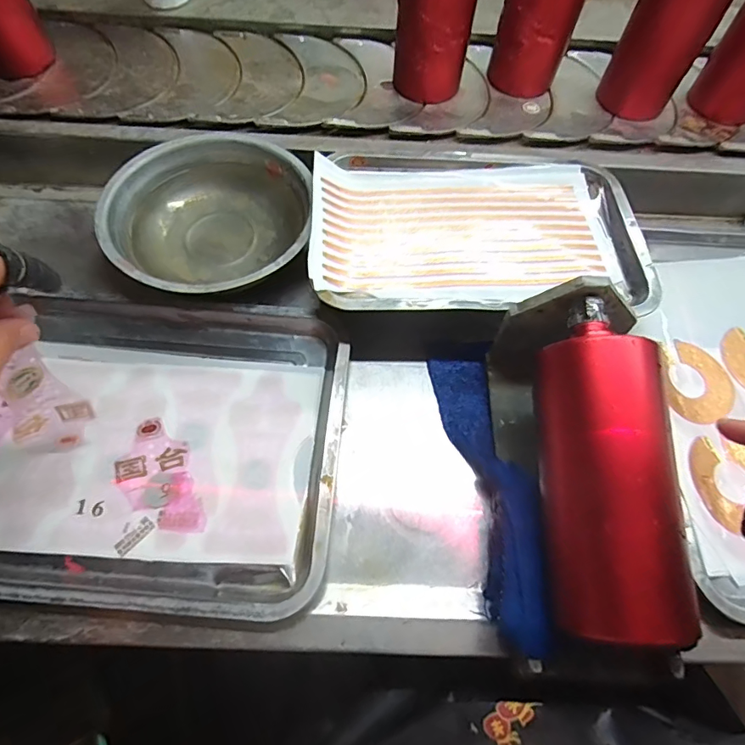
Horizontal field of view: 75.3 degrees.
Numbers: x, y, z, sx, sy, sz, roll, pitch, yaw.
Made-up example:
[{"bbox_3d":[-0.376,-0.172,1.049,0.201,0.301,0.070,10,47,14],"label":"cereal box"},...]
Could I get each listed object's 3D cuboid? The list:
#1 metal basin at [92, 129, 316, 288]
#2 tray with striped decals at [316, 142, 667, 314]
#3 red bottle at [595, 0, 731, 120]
[{"bbox_3d":[-0.160,-0.150,0.475,0.184,0.049,0.197,0,66,1],"label":"metal basin"},{"bbox_3d":[0.098,-0.141,0.453,0.298,0.028,0.217,-1,66,1],"label":"tray with striped decals"},{"bbox_3d":[0.322,-0.380,0.508,0.070,0.187,0.070,-12,66,-6],"label":"red bottle"}]

